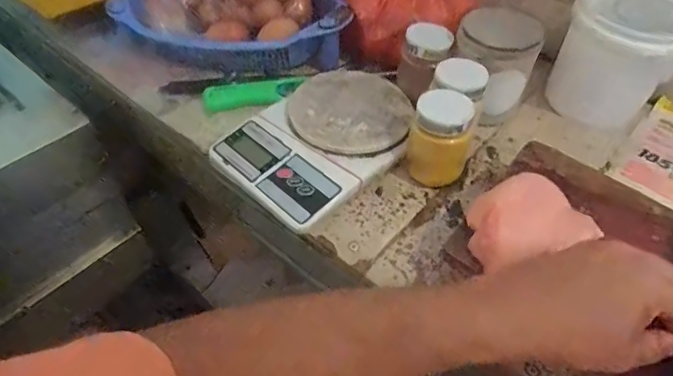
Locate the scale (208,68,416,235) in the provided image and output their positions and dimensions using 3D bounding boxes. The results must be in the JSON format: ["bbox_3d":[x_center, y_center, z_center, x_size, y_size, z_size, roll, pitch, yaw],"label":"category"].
[{"bbox_3d":[-0.014,-0.056,0.485,0.199,0.029,0.146,-34,59,-28],"label":"scale"}]

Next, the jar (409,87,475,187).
[{"bbox_3d":[0.107,-0.052,0.459,0.058,0.088,0.068,18,51,11],"label":"jar"}]

